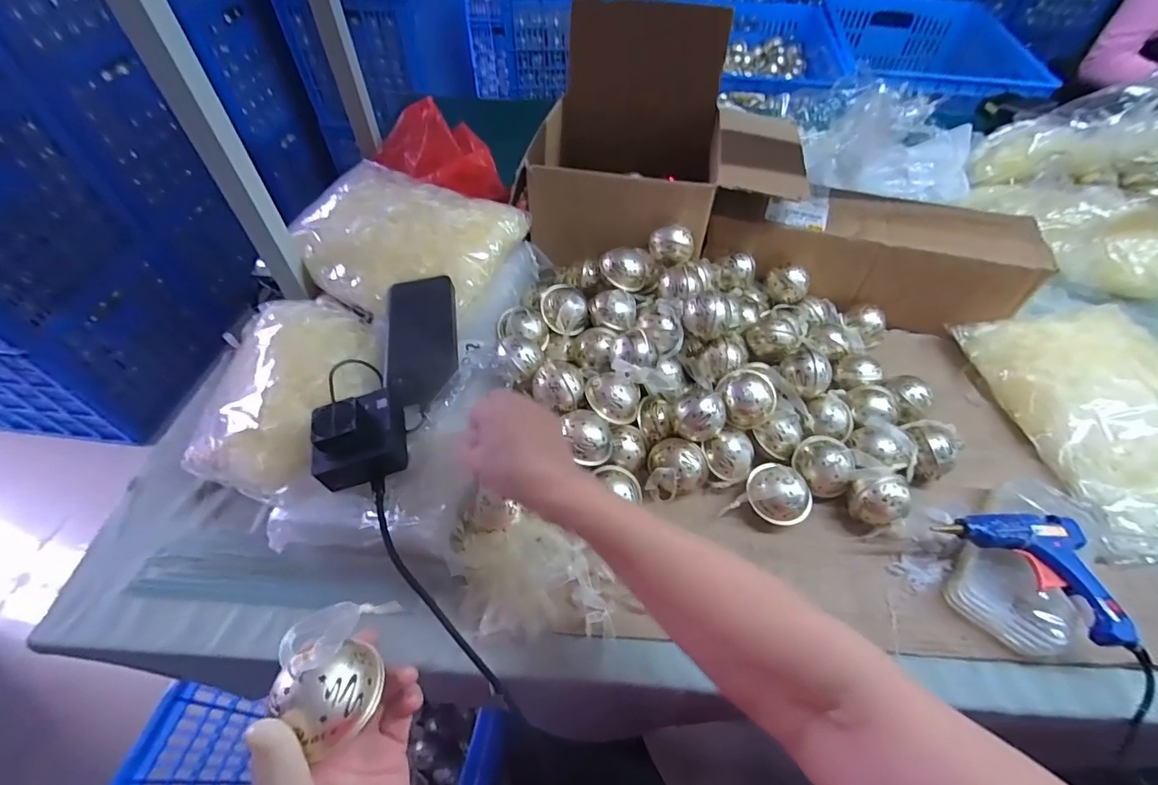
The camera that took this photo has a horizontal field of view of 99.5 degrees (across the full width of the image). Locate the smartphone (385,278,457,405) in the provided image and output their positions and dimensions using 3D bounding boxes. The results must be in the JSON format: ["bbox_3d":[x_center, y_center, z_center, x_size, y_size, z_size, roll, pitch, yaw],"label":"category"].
[{"bbox_3d":[-0.165,-0.058,0.519,0.071,0.008,0.154,-7,64,-9],"label":"smartphone"}]

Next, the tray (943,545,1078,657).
[{"bbox_3d":[0.383,0.184,0.433,0.083,0.045,0.057,36,59,23],"label":"tray"}]

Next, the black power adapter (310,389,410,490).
[{"bbox_3d":[-0.195,0.038,0.435,0.073,0.042,0.084,-12,53,-10],"label":"black power adapter"}]

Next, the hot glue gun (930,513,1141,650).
[{"bbox_3d":[0.409,0.141,0.429,0.072,0.026,0.135,-35,60,-25],"label":"hot glue gun"}]

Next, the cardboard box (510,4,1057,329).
[{"bbox_3d":[0.255,-0.302,0.649,0.630,0.241,0.268,7,52,4],"label":"cardboard box"}]

